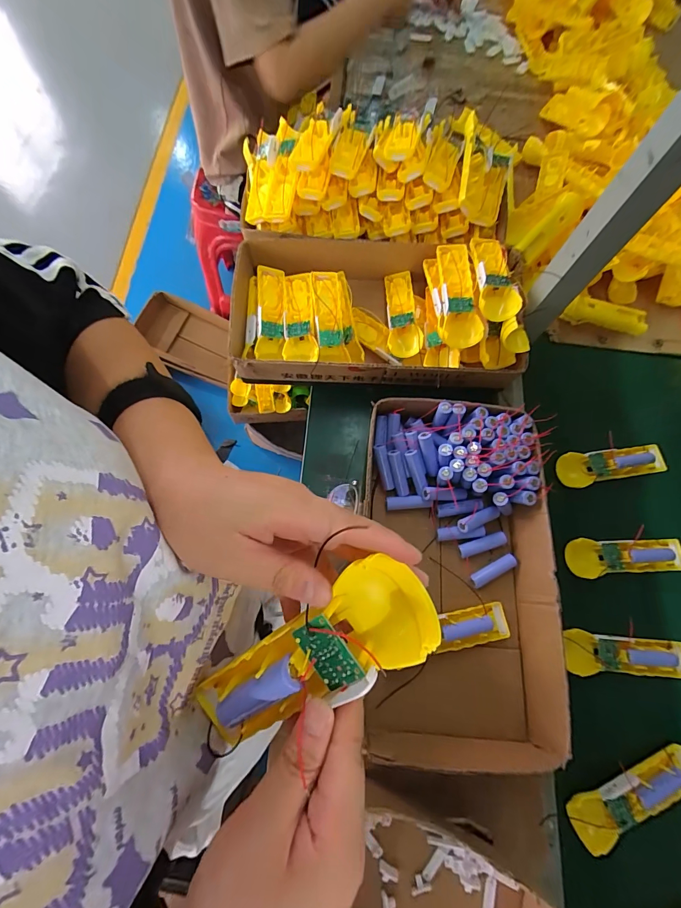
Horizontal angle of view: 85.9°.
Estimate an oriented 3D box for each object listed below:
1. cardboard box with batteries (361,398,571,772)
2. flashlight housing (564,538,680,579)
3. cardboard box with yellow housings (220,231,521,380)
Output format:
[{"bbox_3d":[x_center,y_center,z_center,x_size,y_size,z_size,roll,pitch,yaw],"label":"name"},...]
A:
[{"bbox_3d":[0.150,0.138,0.478,0.236,0.078,0.419,4,73,-1],"label":"cardboard box with batteries"},{"bbox_3d":[0.397,0.145,0.509,0.160,0.019,0.051,1,73,-2],"label":"flashlight housing"},{"bbox_3d":[0.050,-0.222,0.567,0.415,0.149,0.238,2,73,-1],"label":"cardboard box with yellow housings"}]

